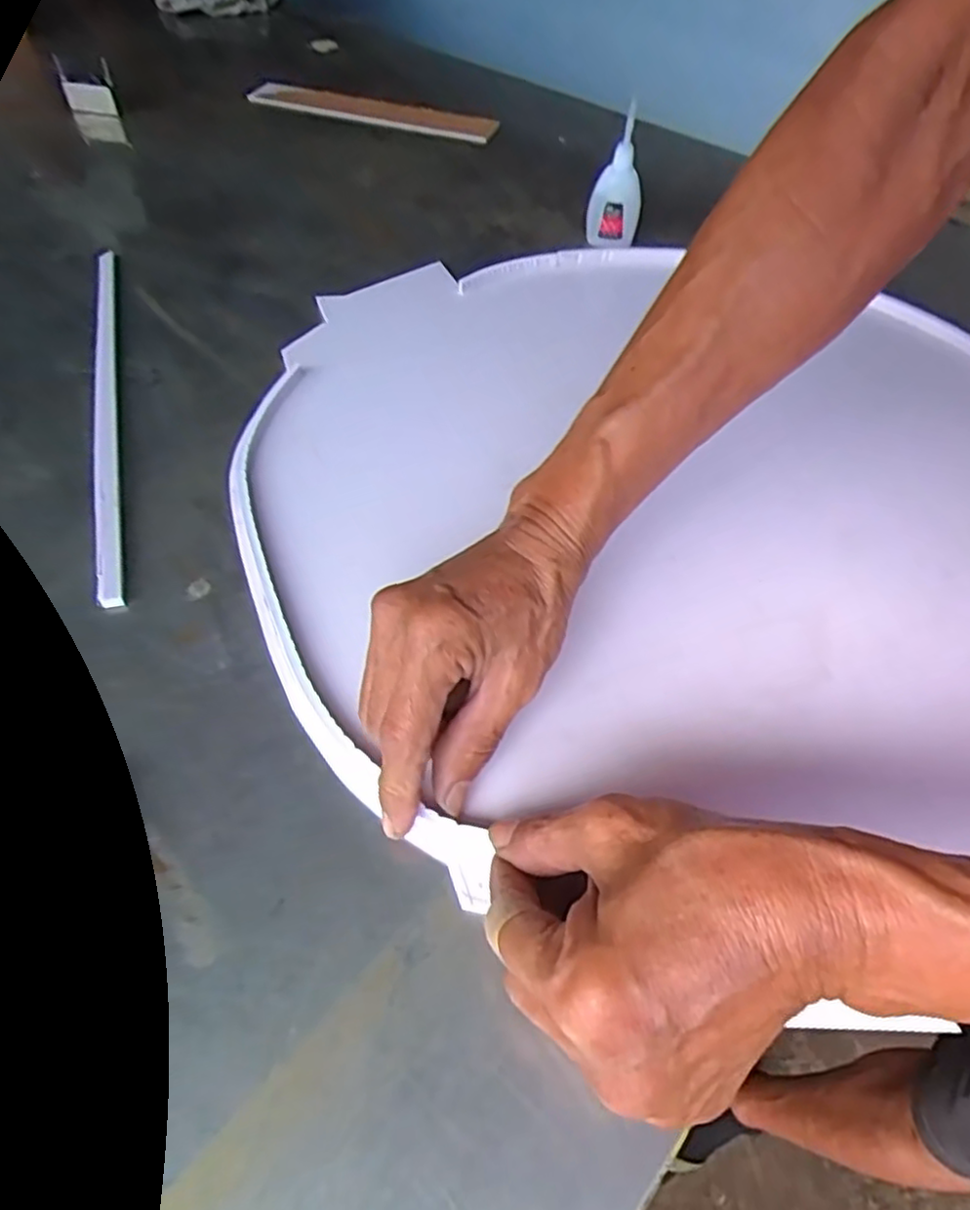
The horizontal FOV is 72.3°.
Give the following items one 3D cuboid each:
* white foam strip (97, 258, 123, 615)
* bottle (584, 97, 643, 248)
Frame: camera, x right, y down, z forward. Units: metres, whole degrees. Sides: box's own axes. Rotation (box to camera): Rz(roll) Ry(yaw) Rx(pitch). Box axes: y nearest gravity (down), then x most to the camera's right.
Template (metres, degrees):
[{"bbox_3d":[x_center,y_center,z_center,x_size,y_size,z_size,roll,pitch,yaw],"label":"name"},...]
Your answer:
[{"bbox_3d":[-0.261,-0.150,0.462,0.012,0.013,0.400,-16,55,-12],"label":"white foam strip"},{"bbox_3d":[0.113,-0.354,0.559,0.041,0.099,0.025,-10,54,-8],"label":"bottle"}]

